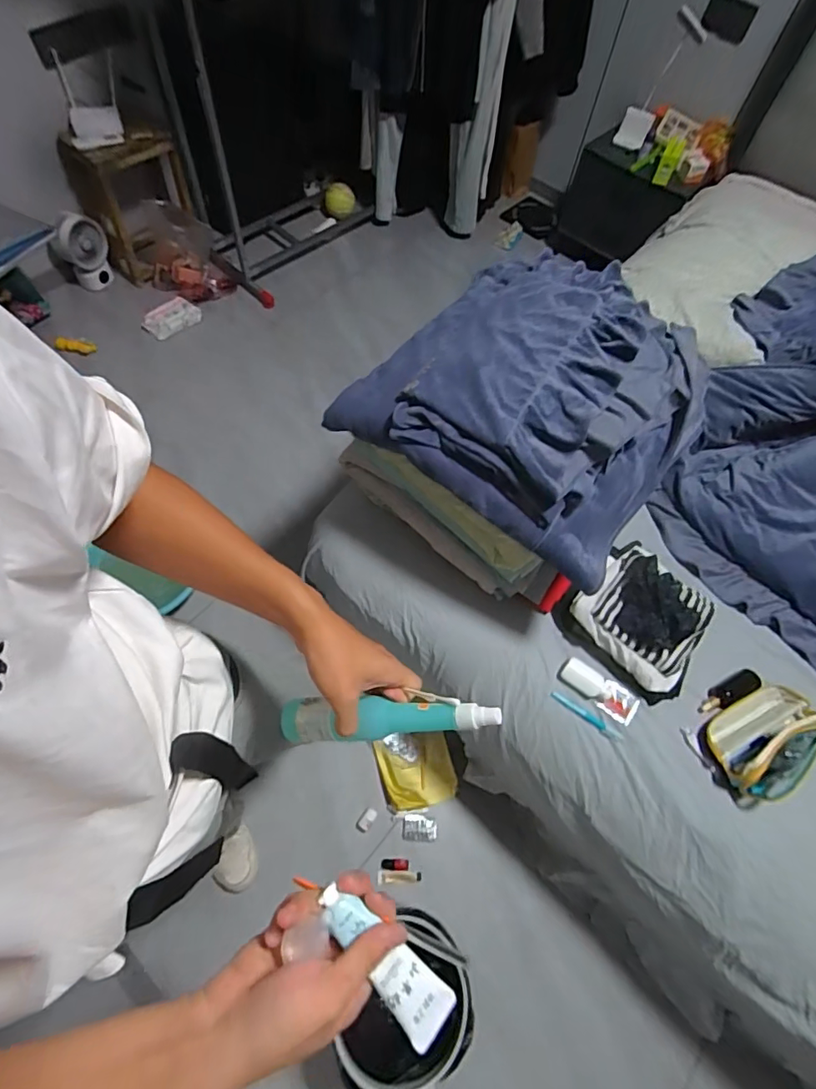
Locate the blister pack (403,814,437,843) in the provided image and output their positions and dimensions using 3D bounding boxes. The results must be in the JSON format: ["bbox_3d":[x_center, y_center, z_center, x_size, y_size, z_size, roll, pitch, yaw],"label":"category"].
[{"bbox_3d":[0.030,0.702,1.227,0.086,0.004,0.056,10,69,-8],"label":"blister pack"}]

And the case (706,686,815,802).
[{"bbox_3d":[0.649,0.340,0.892,0.231,0.068,0.137,-31,69,-17],"label":"case"}]

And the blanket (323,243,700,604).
[{"bbox_3d":[0.224,-0.275,0.866,0.515,0.144,0.488,34,66,13],"label":"blanket"}]

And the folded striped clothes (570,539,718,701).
[{"bbox_3d":[0.460,0.137,0.950,0.241,0.113,0.213,41,68,16],"label":"folded striped clothes"}]

